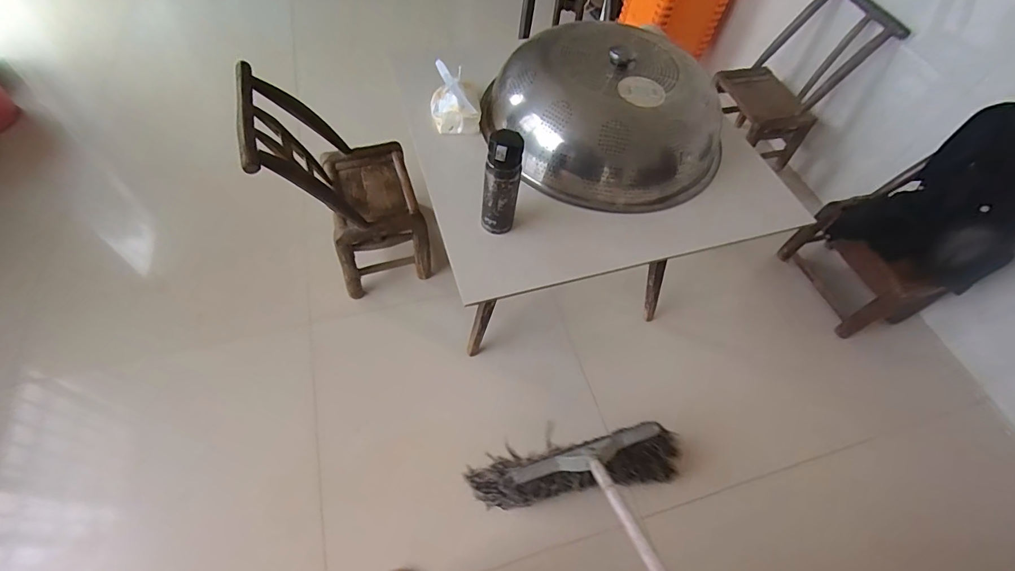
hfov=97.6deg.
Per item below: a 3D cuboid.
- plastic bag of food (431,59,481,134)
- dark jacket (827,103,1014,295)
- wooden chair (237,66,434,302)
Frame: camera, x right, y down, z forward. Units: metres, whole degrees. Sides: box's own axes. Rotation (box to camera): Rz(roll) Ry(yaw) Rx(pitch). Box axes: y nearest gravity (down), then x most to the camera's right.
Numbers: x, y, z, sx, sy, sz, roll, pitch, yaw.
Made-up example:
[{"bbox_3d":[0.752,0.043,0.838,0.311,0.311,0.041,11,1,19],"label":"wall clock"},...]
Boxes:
[{"bbox_3d":[-0.123,-0.452,1.029,0.112,0.136,0.140,-4,58,-7],"label":"plastic bag of food"},{"bbox_3d":[1.378,-0.248,1.345,0.276,0.432,0.394,-27,64,-20],"label":"dark jacket"},{"bbox_3d":[-0.499,-0.308,1.384,0.399,0.591,0.408,-17,61,-15],"label":"wooden chair"}]

